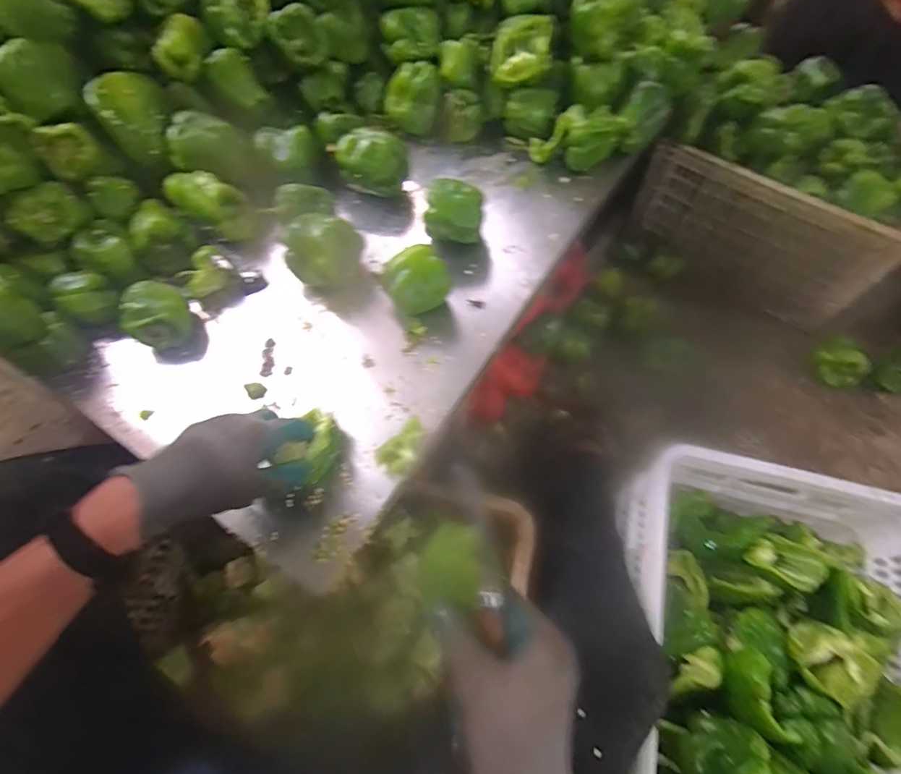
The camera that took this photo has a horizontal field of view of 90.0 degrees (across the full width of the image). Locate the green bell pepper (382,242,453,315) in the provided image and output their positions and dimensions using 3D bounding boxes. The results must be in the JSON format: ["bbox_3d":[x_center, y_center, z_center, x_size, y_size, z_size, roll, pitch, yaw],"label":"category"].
[{"bbox_3d":[-0.045,-0.132,0.592,0.079,0.069,0.067,-32,67,-14],"label":"green bell pepper"}]

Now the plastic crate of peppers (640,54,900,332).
[{"bbox_3d":[0.734,-0.434,0.992,0.495,0.346,0.314,38,70,17],"label":"plastic crate of peppers"}]

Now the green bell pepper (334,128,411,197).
[{"bbox_3d":[-0.118,-0.340,0.683,0.101,0.070,0.068,13,64,7],"label":"green bell pepper"}]

